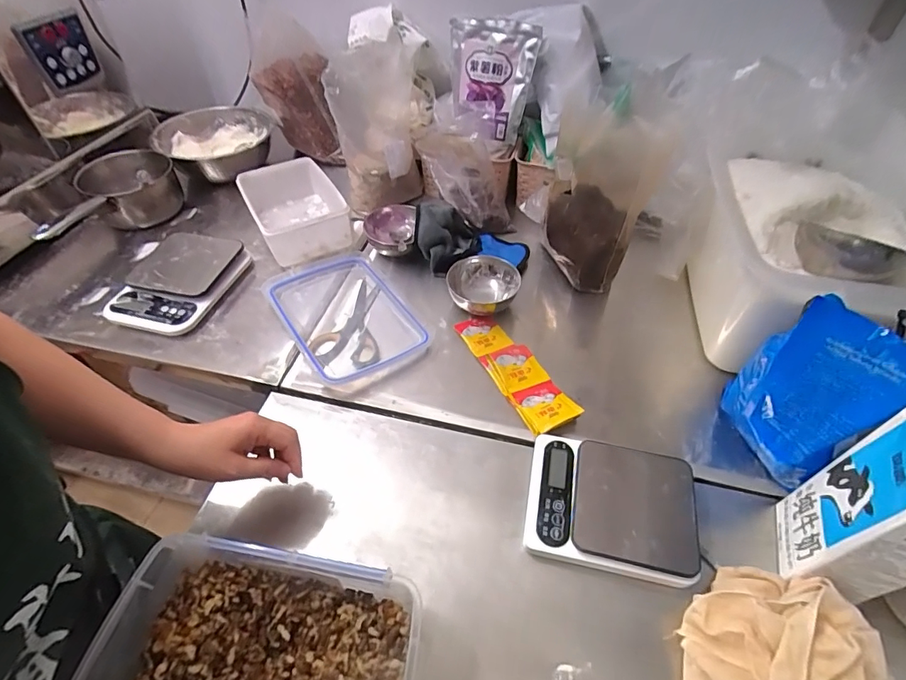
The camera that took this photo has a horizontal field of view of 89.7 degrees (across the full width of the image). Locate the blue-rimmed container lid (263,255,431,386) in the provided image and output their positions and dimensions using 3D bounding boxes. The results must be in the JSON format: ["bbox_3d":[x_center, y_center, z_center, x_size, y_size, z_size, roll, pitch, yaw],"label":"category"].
[{"bbox_3d":[-0.170,-0.049,0.710,0.176,0.023,0.264,-28,55,-23],"label":"blue-rimmed container lid"}]

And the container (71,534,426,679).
[{"bbox_3d":[-0.169,0.285,0.384,0.255,0.080,0.179,7,49,6],"label":"container"}]

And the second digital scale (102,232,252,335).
[{"bbox_3d":[-0.444,-0.098,0.738,0.157,0.040,0.200,11,49,8],"label":"second digital scale"}]

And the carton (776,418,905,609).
[{"bbox_3d":[0.376,0.154,0.407,0.064,0.192,0.104,18,51,14],"label":"carton"}]

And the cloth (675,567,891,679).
[{"bbox_3d":[0.277,0.276,0.390,0.149,0.092,0.146,-14,50,-13],"label":"cloth"}]

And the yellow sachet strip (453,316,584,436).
[{"bbox_3d":[0.084,0.036,0.636,0.069,0.022,0.216,-22,53,-19],"label":"yellow sachet strip"}]

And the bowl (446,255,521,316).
[{"bbox_3d":[0.048,-0.083,0.714,0.112,0.053,0.094,5,49,4],"label":"bowl"}]

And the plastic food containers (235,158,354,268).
[{"bbox_3d":[-0.288,-0.236,0.829,0.146,0.076,0.227,-23,53,-19],"label":"plastic food containers"}]

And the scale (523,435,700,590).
[{"bbox_3d":[0.170,0.180,0.501,0.169,0.044,0.130,10,49,8],"label":"scale"}]

